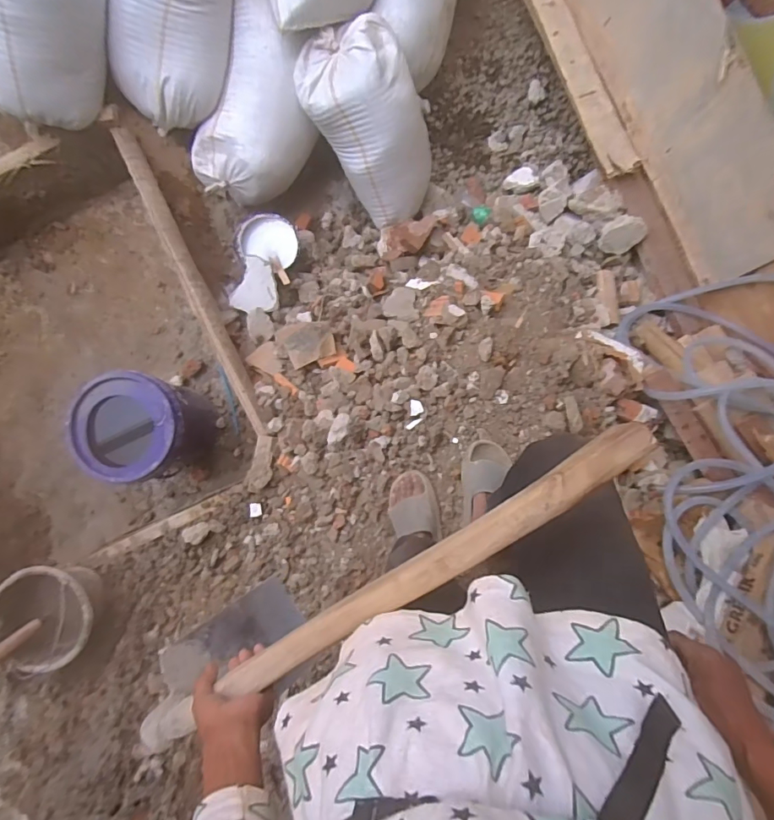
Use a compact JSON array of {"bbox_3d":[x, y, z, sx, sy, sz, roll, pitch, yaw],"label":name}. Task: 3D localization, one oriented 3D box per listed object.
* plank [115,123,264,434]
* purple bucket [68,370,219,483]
[{"bbox_3d":[-0.565,-0.363,1.369,0.052,0.064,0.968,-25,91,0],"label":"plank"},{"bbox_3d":[-0.721,0.047,1.445,0.306,0.319,0.302,0,91,-1],"label":"purple bucket"}]

